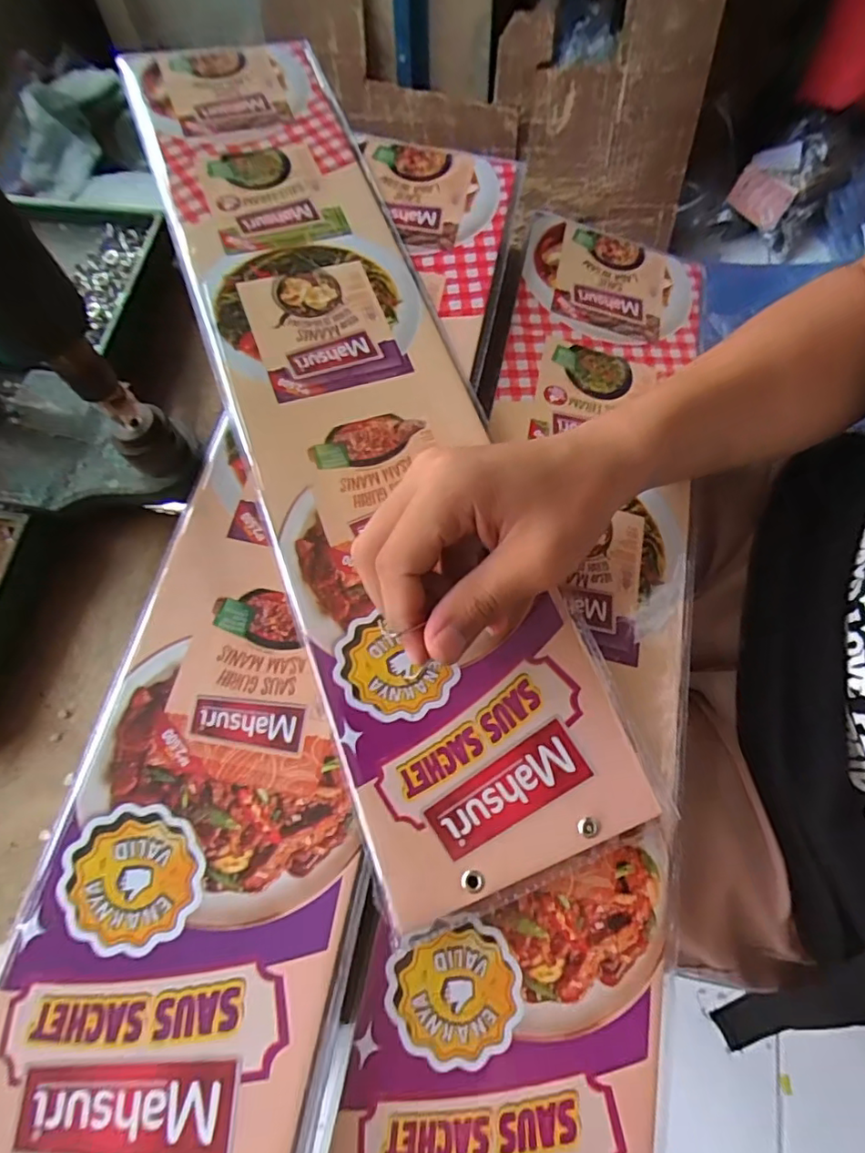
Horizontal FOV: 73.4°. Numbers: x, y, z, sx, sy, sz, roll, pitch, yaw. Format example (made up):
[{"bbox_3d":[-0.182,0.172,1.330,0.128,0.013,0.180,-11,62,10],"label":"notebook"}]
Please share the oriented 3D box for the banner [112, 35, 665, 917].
[{"bbox_3d":[-0.053,-0.121,0.331,0.128,0.011,0.559,-17,72,-16],"label":"banner"}]

